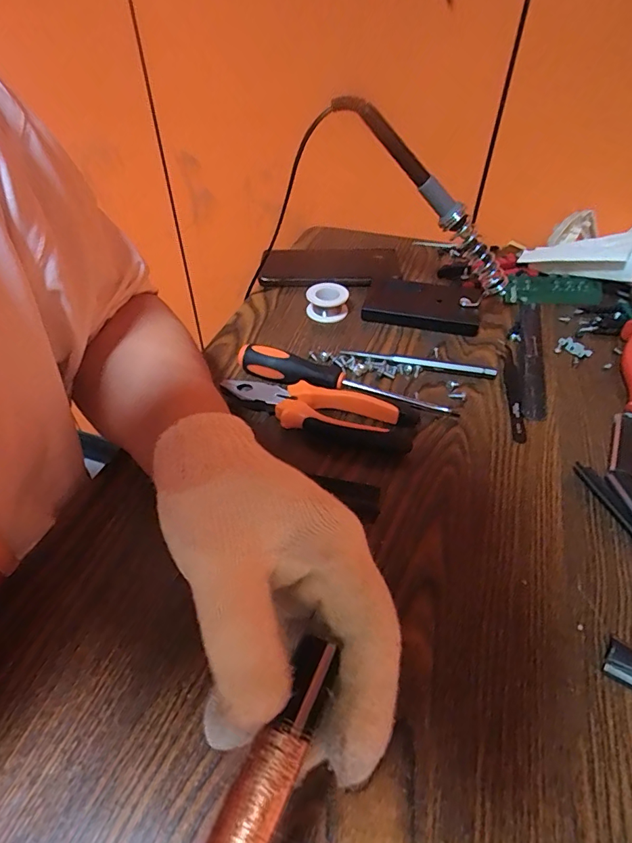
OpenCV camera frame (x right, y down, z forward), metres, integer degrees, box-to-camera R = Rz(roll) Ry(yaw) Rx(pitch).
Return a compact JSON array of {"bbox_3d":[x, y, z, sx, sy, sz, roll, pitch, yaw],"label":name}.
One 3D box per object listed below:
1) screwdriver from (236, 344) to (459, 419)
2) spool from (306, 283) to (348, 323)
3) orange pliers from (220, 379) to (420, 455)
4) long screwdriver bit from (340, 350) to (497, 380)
[{"bbox_3d":[0.020,-0.034,0.388,0.189,0.026,0.021,12,48,14],"label":"screwdriver"},{"bbox_3d":[0.012,-0.124,0.487,0.043,0.030,0.039,0,46,2],"label":"spool"},{"bbox_3d":[-0.001,-0.008,0.368,0.155,0.019,0.042,11,47,13],"label":"orange pliers"},{"bbox_3d":[0.091,-0.052,0.419,0.136,0.013,0.008,11,47,13],"label":"long screwdriver bit"}]

